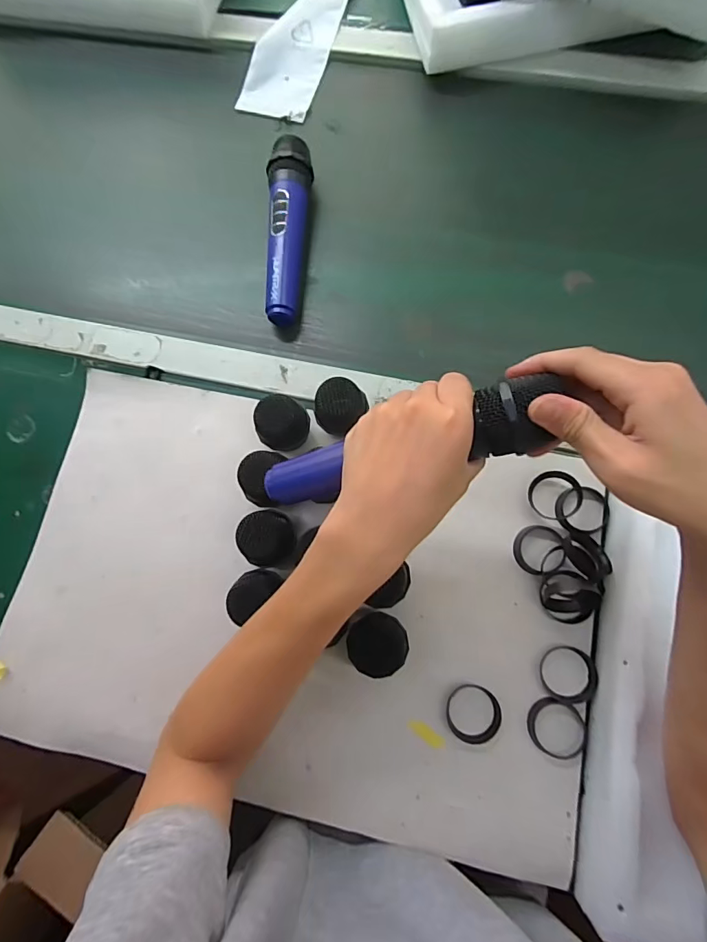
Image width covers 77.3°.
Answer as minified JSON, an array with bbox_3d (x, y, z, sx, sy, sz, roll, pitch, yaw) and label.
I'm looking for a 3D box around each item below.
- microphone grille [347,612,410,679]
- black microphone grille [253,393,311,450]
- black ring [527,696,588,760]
[{"bbox_3d":[0.020,0.145,0.371,0.047,0.033,0.047,-1,77,3],"label":"microphone grille"},{"bbox_3d":[-0.063,-0.040,0.406,0.046,0.056,0.043,-20,78,-1],"label":"black microphone grille"},{"bbox_3d":[0.167,0.210,0.360,0.047,0.007,0.042,21,79,8],"label":"black ring"}]

